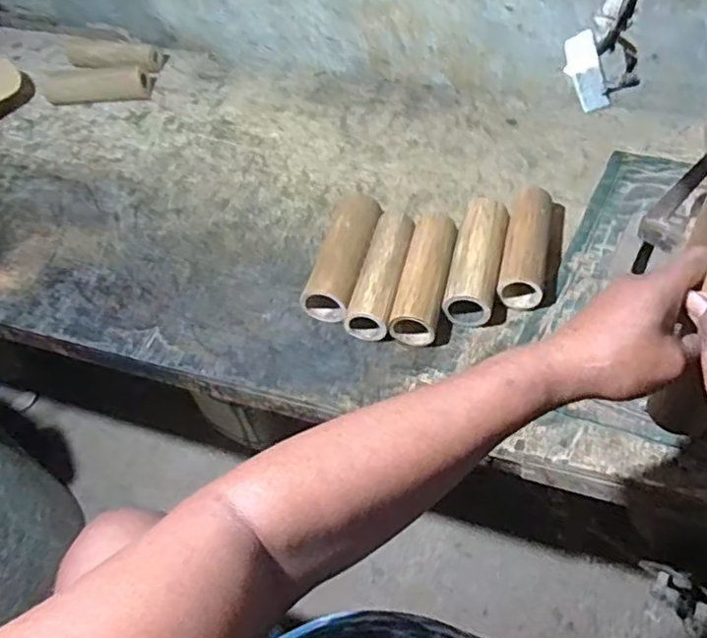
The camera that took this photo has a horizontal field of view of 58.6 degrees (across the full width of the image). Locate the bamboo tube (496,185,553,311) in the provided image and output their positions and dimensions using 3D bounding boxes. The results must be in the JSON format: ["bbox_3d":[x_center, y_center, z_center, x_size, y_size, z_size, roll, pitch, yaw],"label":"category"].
[{"bbox_3d":[0.220,-0.089,0.797,0.053,0.057,0.178,10,53,15],"label":"bamboo tube"}]

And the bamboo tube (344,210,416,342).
[{"bbox_3d":[0.039,-0.056,0.786,0.051,0.054,0.185,10,53,15],"label":"bamboo tube"}]

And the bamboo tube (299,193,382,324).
[{"bbox_3d":[-0.010,-0.092,0.818,0.069,0.059,0.208,6,53,12],"label":"bamboo tube"}]

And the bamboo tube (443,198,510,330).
[{"bbox_3d":[0.155,-0.069,0.786,0.056,0.067,0.182,9,53,15],"label":"bamboo tube"}]

